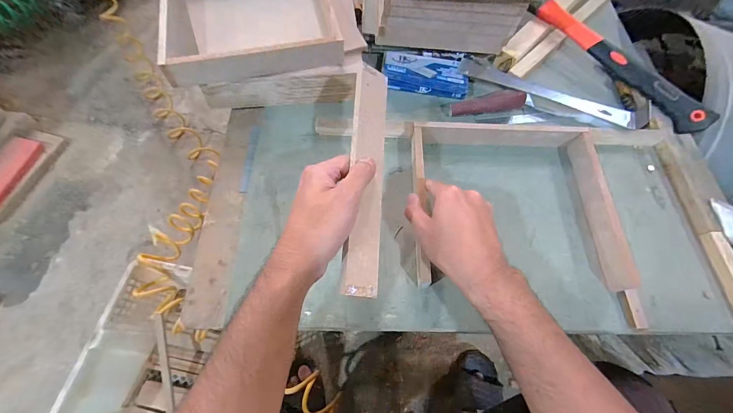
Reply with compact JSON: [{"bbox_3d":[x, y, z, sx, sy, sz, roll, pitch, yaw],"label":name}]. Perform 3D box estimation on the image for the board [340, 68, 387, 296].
[{"bbox_3d":[0.001,-0.035,0.292,0.037,0.004,0.226,17,67,-33],"label":"board"}]

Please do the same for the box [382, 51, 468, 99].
[{"bbox_3d":[0.087,-0.199,0.466,0.121,0.019,0.072,6,65,0],"label":"box"}]

